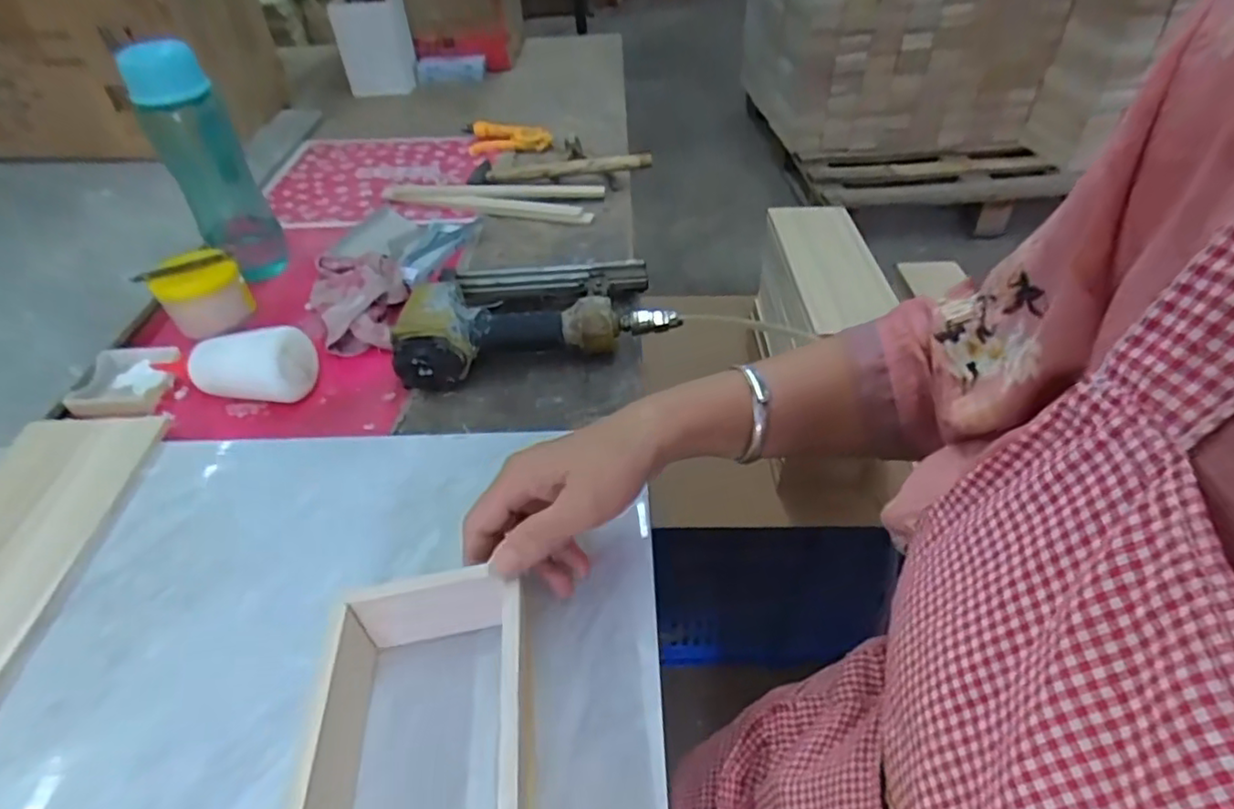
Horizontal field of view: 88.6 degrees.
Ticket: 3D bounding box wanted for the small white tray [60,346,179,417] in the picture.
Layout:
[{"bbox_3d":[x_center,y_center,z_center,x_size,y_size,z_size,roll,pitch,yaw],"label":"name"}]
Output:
[{"bbox_3d":[-0.458,-0.021,0.587,0.079,0.019,0.081,-4,44,-2],"label":"small white tray"}]

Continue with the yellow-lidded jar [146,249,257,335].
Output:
[{"bbox_3d":[-0.422,-0.113,0.647,0.079,0.063,0.064,-30,51,-26],"label":"yellow-lidded jar"}]

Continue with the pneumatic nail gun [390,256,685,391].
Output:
[{"bbox_3d":[-0.077,-0.095,0.609,0.247,0.062,0.156,-7,44,-5],"label":"pneumatic nail gun"}]

